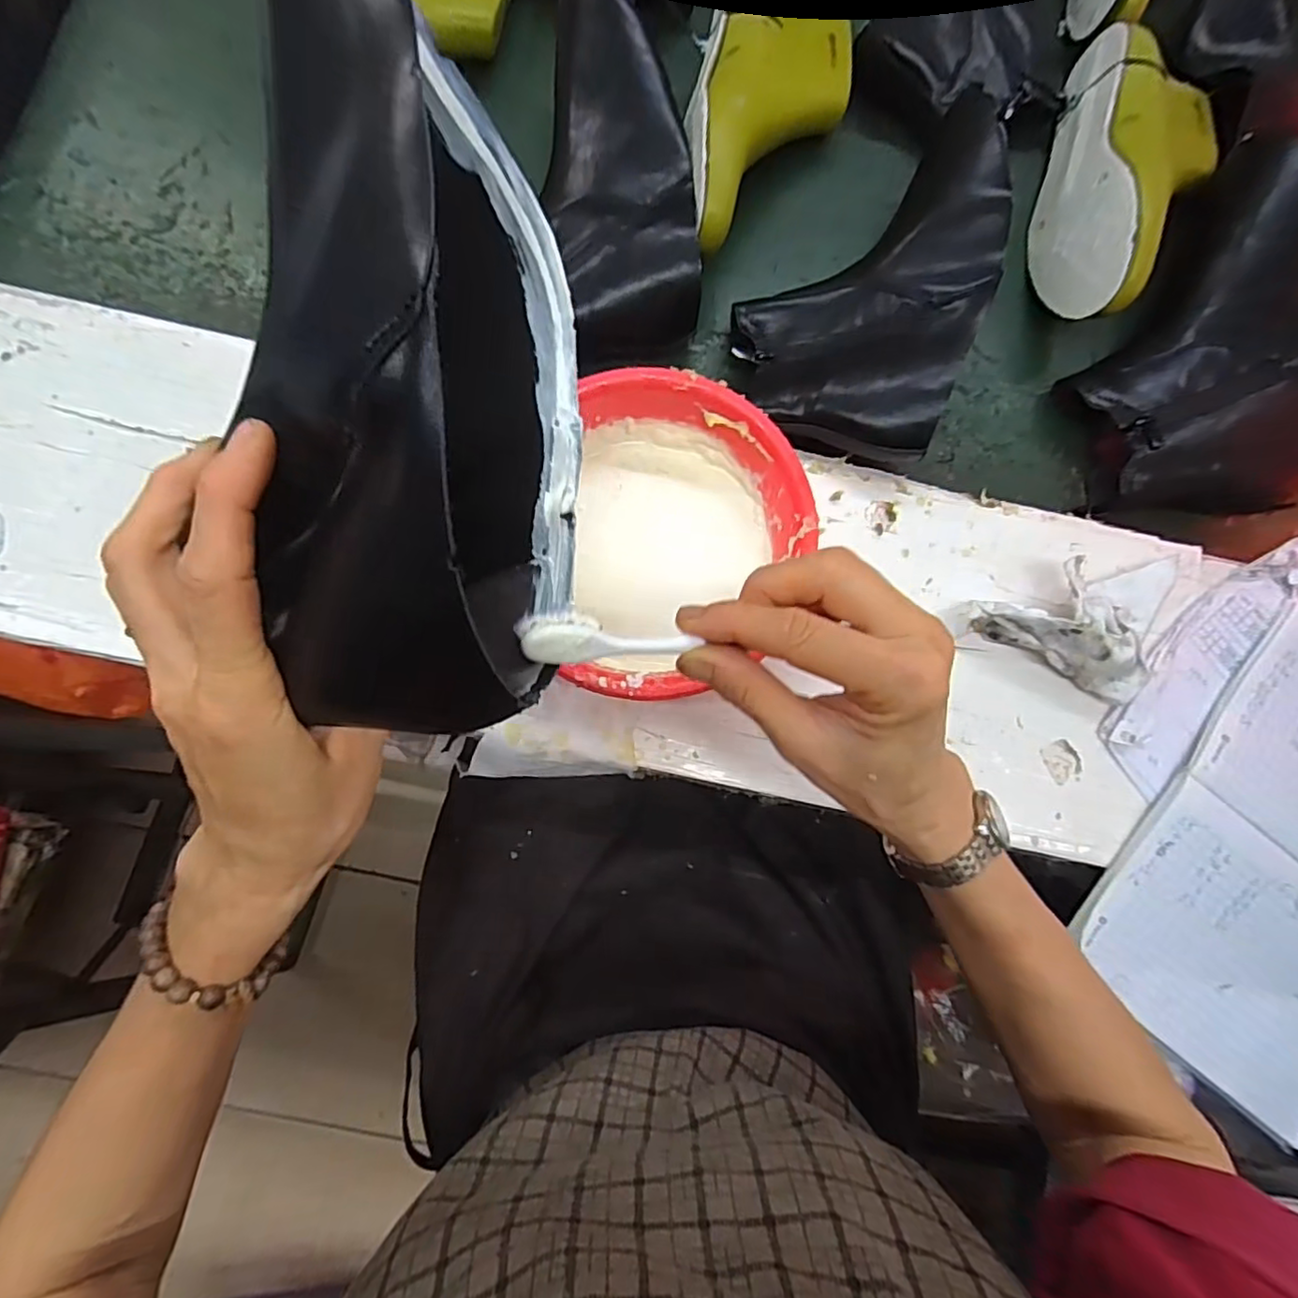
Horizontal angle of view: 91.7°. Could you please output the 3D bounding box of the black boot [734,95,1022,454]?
[{"bbox_3d":[0.157,-0.265,0.460,0.147,0.090,0.254,21,82,-1],"label":"black boot"}]

